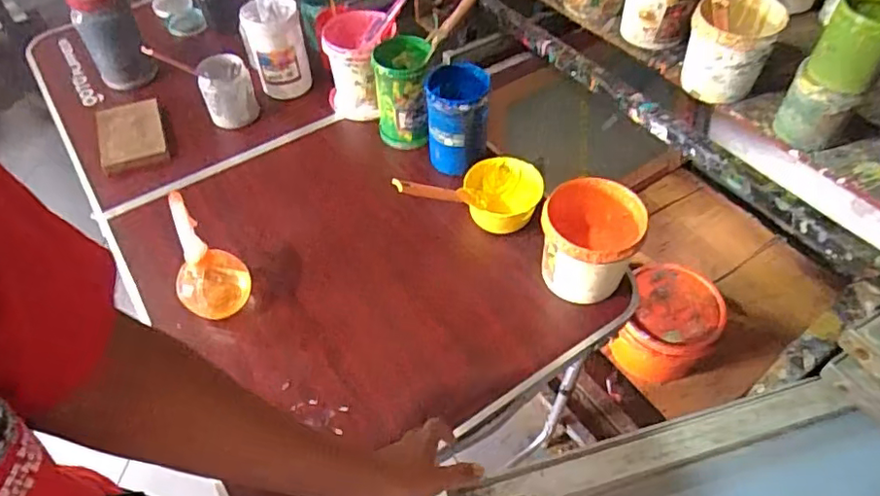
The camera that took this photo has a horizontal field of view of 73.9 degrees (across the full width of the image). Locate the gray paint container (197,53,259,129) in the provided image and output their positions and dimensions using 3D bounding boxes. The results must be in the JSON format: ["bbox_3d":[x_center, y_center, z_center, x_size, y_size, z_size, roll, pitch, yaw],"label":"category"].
[{"bbox_3d":[-0.365,-0.265,1.017,0.084,0.126,0.073,-21,55,-13],"label":"gray paint container"}]

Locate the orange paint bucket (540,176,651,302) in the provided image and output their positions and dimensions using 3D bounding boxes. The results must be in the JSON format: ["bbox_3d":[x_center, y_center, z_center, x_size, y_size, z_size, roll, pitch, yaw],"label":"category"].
[{"bbox_3d":[0.195,-0.009,0.781,0.122,0.122,0.115,-1,53,1],"label":"orange paint bucket"}]

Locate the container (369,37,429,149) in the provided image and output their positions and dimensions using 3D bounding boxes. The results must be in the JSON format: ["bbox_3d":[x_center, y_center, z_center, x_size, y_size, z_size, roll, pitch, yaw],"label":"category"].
[{"bbox_3d":[-0.060,-0.250,0.956,0.091,0.153,0.095,0,53,2],"label":"container"}]

